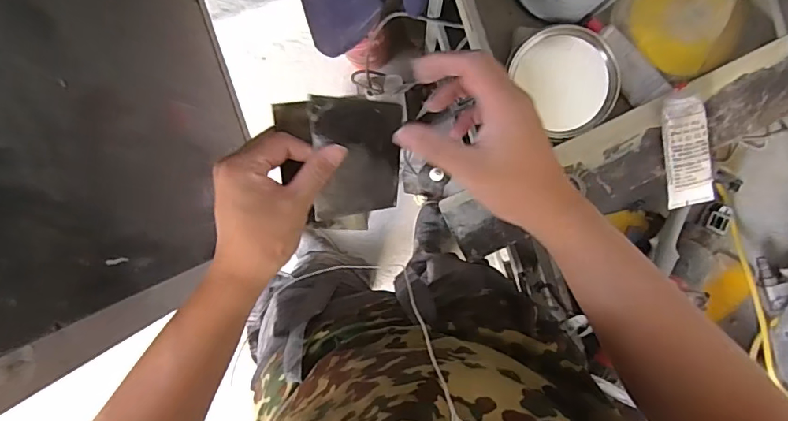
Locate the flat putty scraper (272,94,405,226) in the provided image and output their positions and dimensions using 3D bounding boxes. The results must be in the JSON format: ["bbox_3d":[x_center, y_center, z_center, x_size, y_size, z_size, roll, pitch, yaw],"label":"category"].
[{"bbox_3d":[-0.029,-0.040,0.401,0.072,0.008,0.119,-10,134,-16],"label":"flat putty scraper"}]

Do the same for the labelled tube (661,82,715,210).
[{"bbox_3d":[0.353,-0.076,0.592,0.048,0.015,0.145,-8,103,24],"label":"labelled tube"}]

